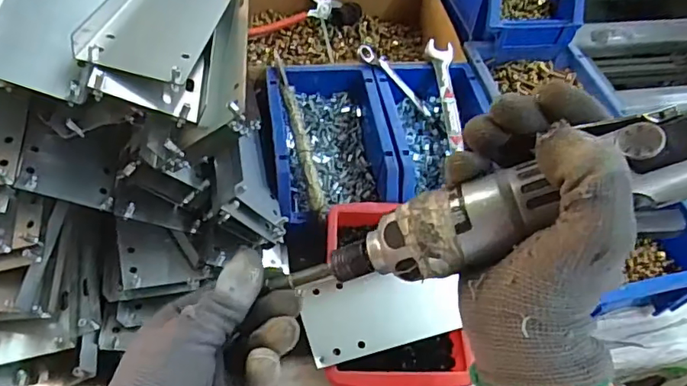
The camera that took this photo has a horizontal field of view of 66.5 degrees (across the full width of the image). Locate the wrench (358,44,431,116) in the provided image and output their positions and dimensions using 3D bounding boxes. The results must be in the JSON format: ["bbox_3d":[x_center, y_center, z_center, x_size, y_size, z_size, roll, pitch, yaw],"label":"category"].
[{"bbox_3d":[0.051,-0.110,0.511,0.092,0.007,0.019,46,58,2],"label":"wrench"}]

